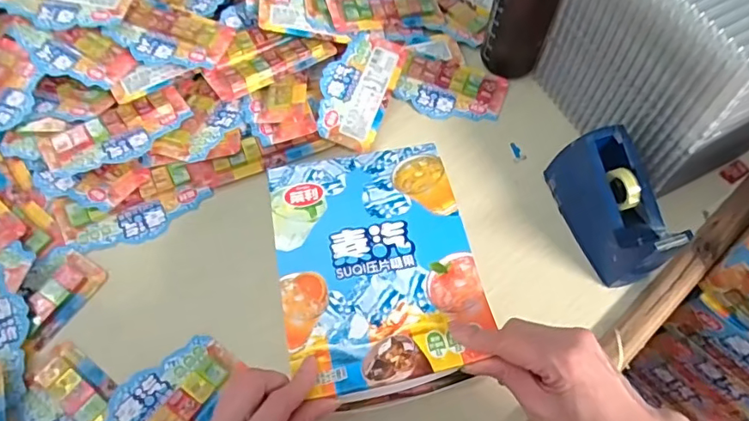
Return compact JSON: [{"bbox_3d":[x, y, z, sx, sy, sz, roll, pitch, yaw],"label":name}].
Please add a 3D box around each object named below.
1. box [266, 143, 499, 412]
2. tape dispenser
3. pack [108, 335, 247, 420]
[{"bbox_3d":[0.000,0.038,0.402,0.149,0.015,0.206,-9,62,-7],"label":"box"},{"bbox_3d":[0.224,-0.005,0.486,0.049,0.090,0.133,-17,63,-11],"label":"tape dispenser"},{"bbox_3d":[-0.181,0.171,0.427,0.075,0.019,0.149,35,66,16],"label":"pack"}]

